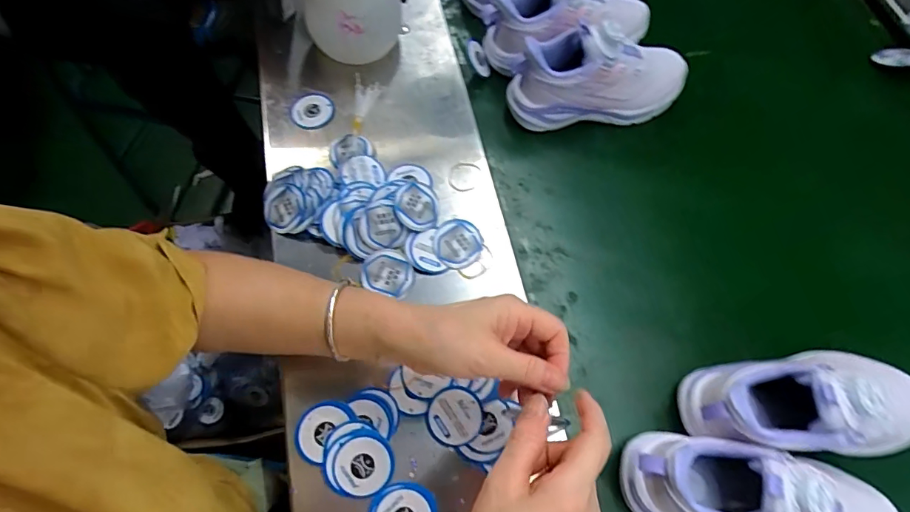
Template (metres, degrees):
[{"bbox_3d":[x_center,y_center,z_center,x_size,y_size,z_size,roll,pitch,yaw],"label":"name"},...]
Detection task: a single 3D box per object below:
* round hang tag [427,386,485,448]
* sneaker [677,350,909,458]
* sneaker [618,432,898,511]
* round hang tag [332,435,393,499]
[{"bbox_3d":[-0.001,0.140,0.416,0.048,0.005,0.048,-3,75,10],"label":"round hang tag"},{"bbox_3d":[0.303,0.126,0.398,0.212,0.111,0.081,-3,67,-1],"label":"sneaker"},{"bbox_3d":[0.241,0.195,0.370,0.209,0.110,0.075,14,68,6],"label":"sneaker"},{"bbox_3d":[-0.076,0.174,0.393,0.048,0.010,0.046,-8,68,-3],"label":"round hang tag"}]

